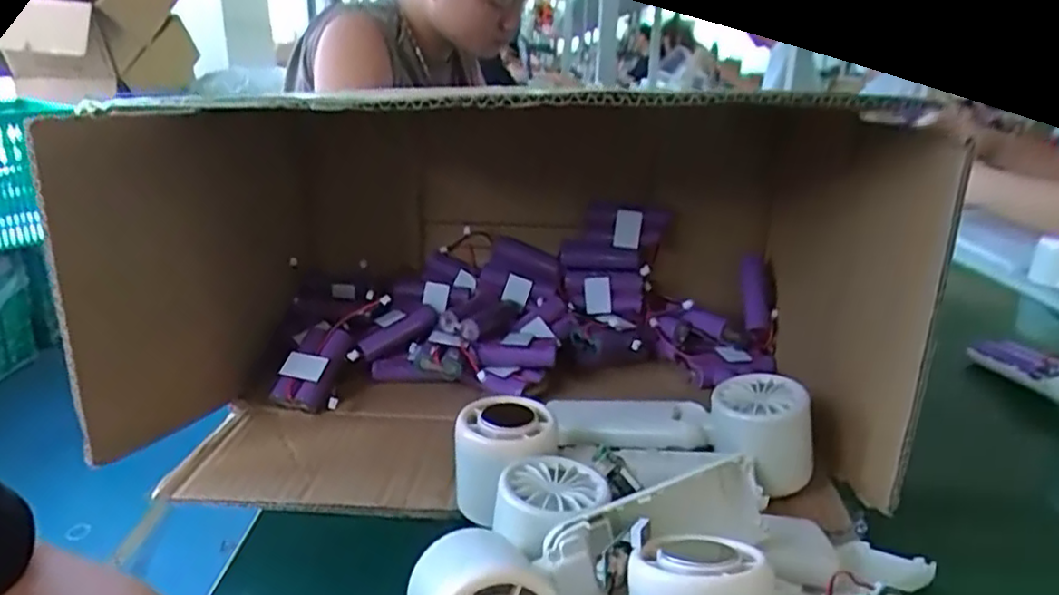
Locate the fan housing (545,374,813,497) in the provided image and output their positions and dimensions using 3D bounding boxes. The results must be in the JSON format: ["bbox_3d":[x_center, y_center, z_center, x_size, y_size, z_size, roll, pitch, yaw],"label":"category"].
[{"bbox_3d":[0.087,0.081,0.424,0.162,0.069,0.050,8,20,17],"label":"fan housing"}]

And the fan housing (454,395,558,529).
[{"bbox_3d":[-0.015,0.088,0.372,0.053,0.048,0.050,2,19,-1],"label":"fan housing"}]

